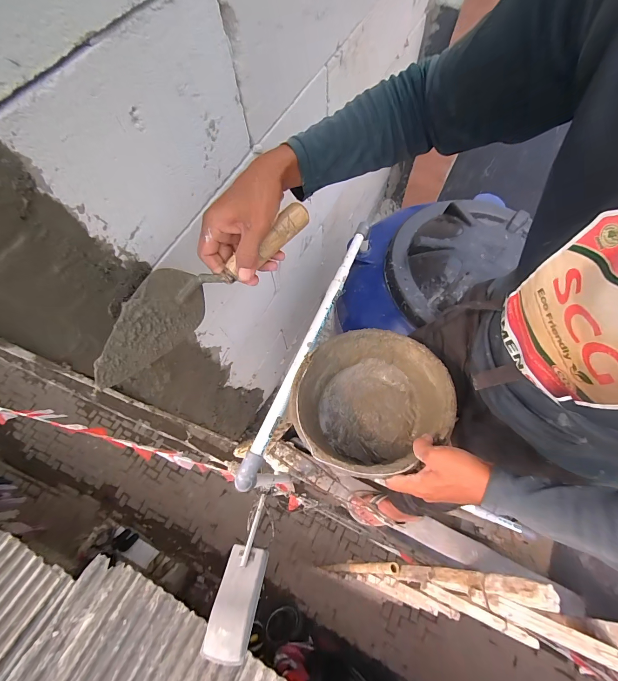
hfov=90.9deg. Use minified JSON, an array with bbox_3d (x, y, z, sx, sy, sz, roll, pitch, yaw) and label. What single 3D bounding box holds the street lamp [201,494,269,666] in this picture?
[{"bbox_3d":[-0.230,0.825,1.109,0.141,0.066,0.484,7,40,6],"label":"street lamp"}]

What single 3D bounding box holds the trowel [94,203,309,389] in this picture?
[{"bbox_3d":[-0.124,-0.067,0.372,0.301,0.077,0.056,-41,70,-9],"label":"trowel"}]

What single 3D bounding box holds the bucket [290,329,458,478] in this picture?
[{"bbox_3d":[0.099,0.095,0.522,0.244,0.140,0.225,-1,65,2],"label":"bucket"}]

